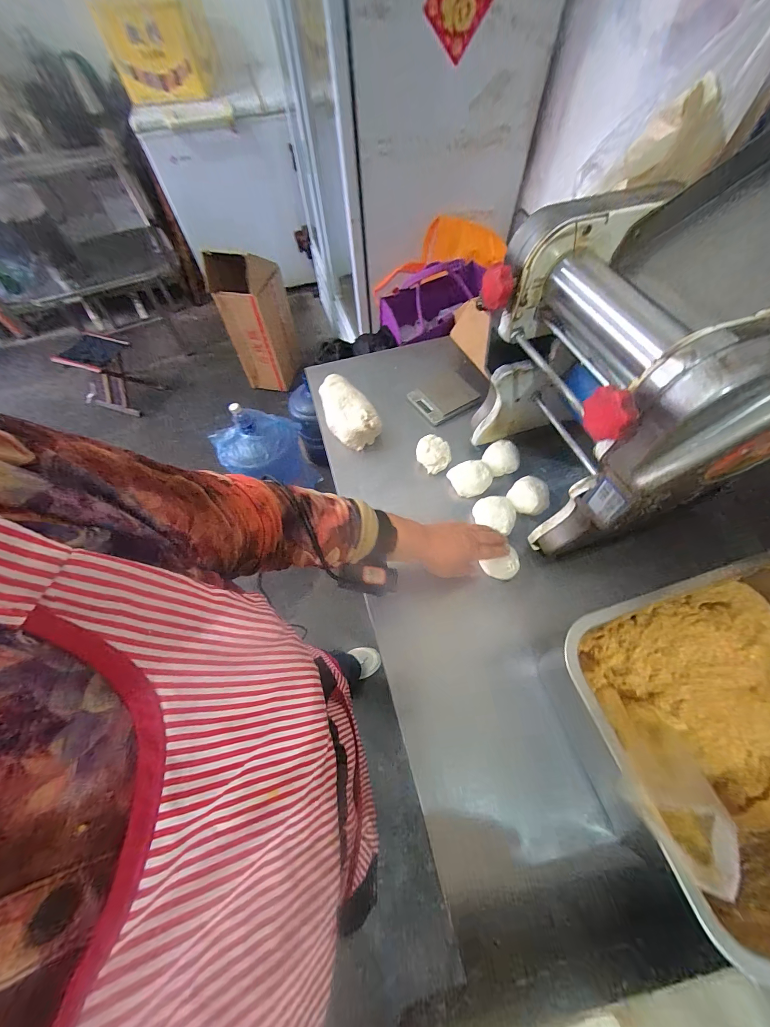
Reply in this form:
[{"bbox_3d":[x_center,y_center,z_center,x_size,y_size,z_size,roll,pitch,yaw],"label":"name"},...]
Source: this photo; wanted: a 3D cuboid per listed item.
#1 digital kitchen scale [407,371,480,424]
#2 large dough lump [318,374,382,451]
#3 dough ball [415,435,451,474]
[{"bbox_3d":[0.127,-0.258,0.714,0.132,0.014,0.115,-29,64,-13],"label":"digital kitchen scale"},{"bbox_3d":[-0.074,-0.208,0.676,0.096,0.077,0.163,-16,62,-6],"label":"large dough lump"},{"bbox_3d":[0.090,-0.111,0.611,0.061,0.040,0.061,-1,62,2],"label":"dough ball"}]

